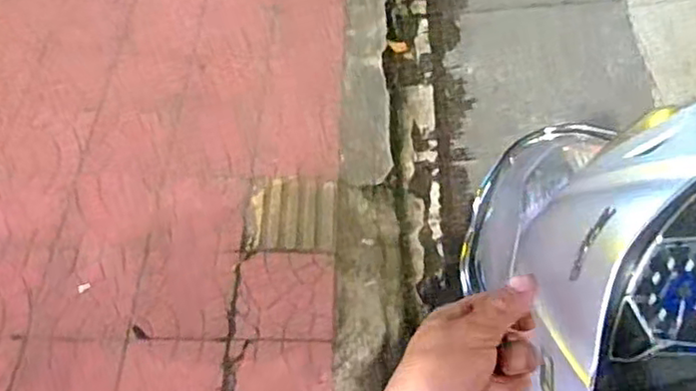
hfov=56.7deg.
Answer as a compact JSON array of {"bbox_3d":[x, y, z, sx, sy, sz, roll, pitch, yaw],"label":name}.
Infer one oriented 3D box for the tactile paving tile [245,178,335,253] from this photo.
[{"bbox_3d":[-0.152,0.044,1.760,0.231,0.011,0.234,-2,55,-1],"label":"tactile paving tile"}]

